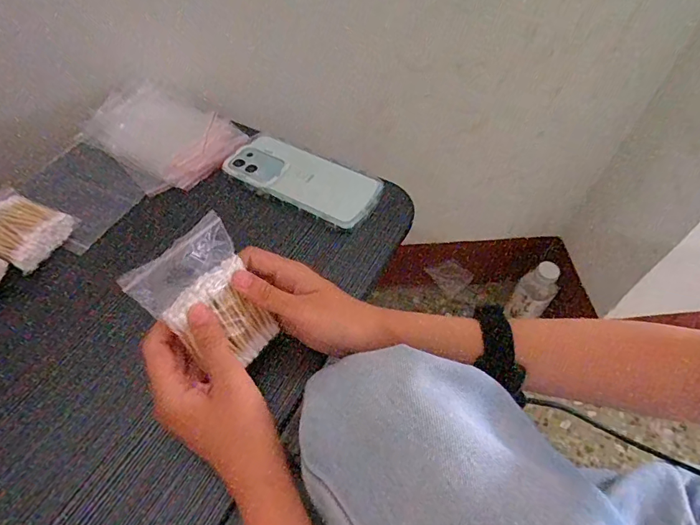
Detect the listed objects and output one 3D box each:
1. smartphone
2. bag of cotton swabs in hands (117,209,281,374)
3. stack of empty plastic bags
[{"bbox_3d":[-0.050,-0.093,0.464,0.162,0.011,0.074,25,58,17],"label":"smartphone"},{"bbox_3d":[-0.096,0.029,0.310,0.020,0.101,0.072,-2,37,50],"label":"bag of cotton swabs in hands"},{"bbox_3d":[-0.213,-0.149,0.495,0.173,0.024,0.120,34,61,22],"label":"stack of empty plastic bags"}]

